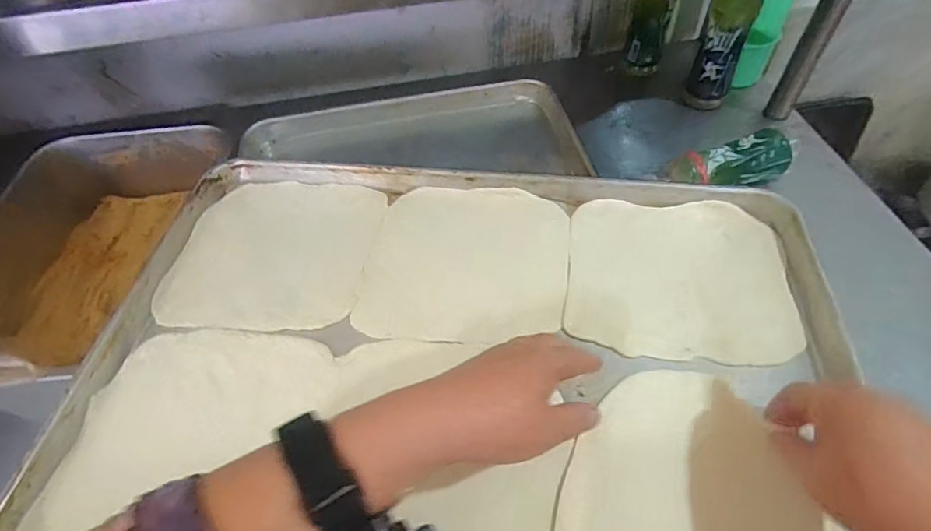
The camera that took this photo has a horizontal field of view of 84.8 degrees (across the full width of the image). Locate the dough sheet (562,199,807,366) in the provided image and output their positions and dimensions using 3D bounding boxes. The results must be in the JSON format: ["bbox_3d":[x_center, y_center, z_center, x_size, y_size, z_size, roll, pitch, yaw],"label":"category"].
[{"bbox_3d":[0.194,0.007,0.469,0.192,0.010,0.173,5,54,7],"label":"dough sheet"}]

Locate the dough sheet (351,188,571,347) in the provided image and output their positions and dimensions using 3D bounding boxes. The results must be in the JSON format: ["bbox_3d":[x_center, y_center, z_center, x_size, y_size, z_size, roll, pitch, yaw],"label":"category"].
[{"bbox_3d":[0.001,-0.006,0.488,0.187,0.011,0.172,2,53,5],"label":"dough sheet"}]

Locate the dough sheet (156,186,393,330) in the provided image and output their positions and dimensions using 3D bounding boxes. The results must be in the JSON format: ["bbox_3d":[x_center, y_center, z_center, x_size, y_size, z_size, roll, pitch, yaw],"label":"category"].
[{"bbox_3d":[-0.186,-0.015,0.505,0.185,0.008,0.177,6,54,8],"label":"dough sheet"}]

